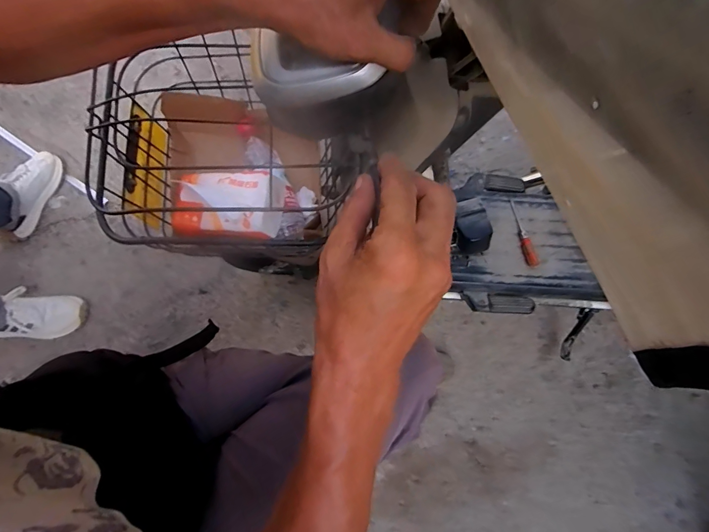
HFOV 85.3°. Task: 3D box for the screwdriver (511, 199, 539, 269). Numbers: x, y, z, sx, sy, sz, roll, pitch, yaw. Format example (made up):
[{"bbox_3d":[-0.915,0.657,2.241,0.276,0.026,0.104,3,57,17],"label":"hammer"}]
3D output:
[{"bbox_3d":[0.365,-0.072,0.838,0.026,0.017,0.160,-10,75,-3],"label":"screwdriver"}]

